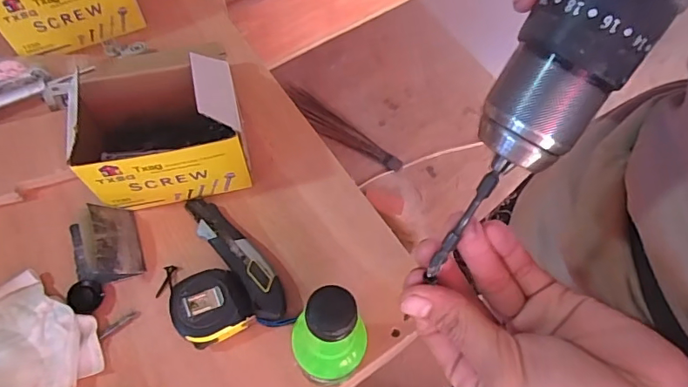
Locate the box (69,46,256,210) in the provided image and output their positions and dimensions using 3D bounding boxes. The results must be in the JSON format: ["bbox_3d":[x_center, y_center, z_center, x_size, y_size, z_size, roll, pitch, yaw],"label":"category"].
[{"bbox_3d":[-0.176,-0.059,0.496,0.146,0.123,0.096,-11,65,-7],"label":"box"}]

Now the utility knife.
[{"bbox_3d":[-0.108,0.059,0.494,0.034,0.022,0.155,-36,70,-16],"label":"utility knife"}]

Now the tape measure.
[{"bbox_3d":[-0.123,0.106,0.462,0.066,0.039,0.063,-22,67,-11],"label":"tape measure"}]

